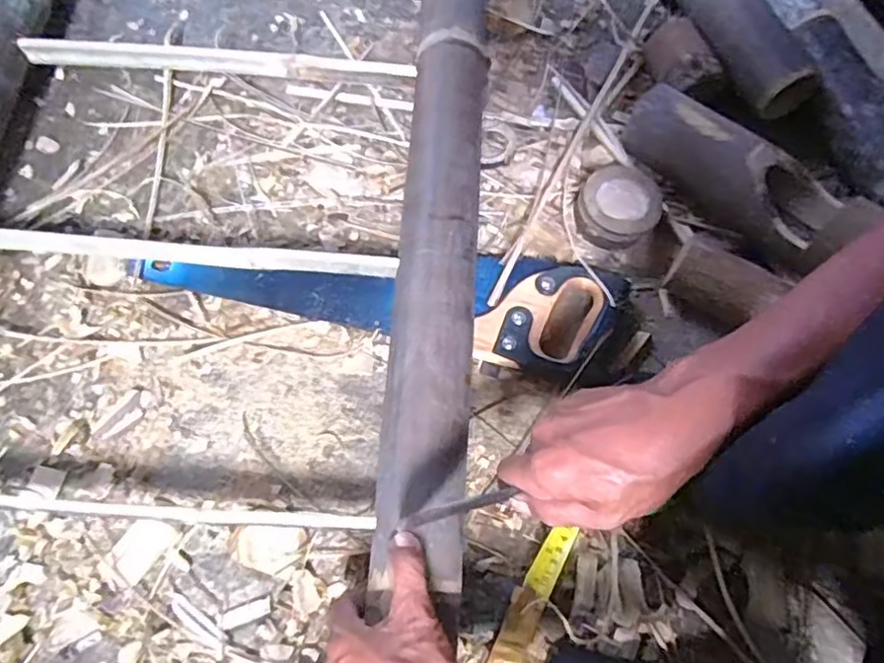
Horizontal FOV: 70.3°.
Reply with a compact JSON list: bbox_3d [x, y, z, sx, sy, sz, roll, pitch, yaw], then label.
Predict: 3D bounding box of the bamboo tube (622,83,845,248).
[{"bbox_3d":[0.279,-0.161,0.628,0.065,0.079,0.204,-41,76,-17],"label":"bamboo tube"}]

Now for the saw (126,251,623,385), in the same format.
[{"bbox_3d":[-0.053,-0.056,0.593,0.447,0.038,0.125,15,68,3],"label":"saw"}]

